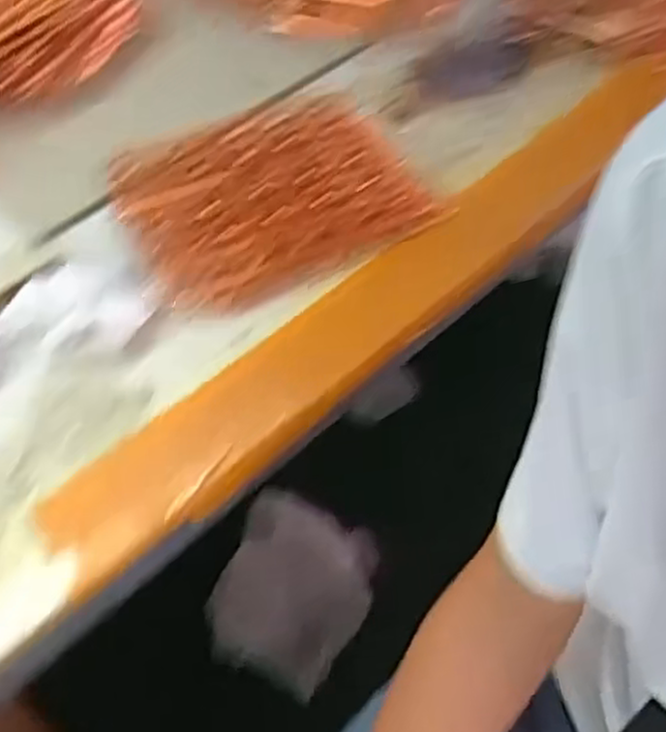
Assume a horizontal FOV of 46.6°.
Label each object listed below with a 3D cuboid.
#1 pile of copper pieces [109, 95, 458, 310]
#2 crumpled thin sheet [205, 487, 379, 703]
[{"bbox_3d":[-0.057,-0.155,0.688,0.259,0.035,0.197,-28,58,-17],"label":"pile of copper pieces"},{"bbox_3d":[-0.056,0.323,1.100,0.213,0.018,0.242,28,83,-13],"label":"crumpled thin sheet"}]

